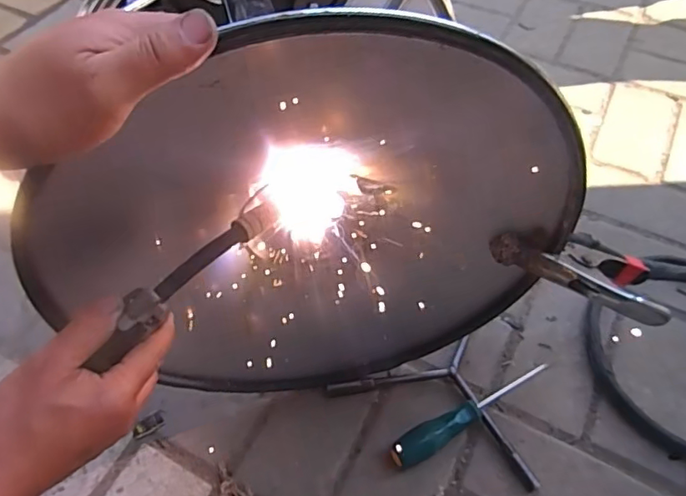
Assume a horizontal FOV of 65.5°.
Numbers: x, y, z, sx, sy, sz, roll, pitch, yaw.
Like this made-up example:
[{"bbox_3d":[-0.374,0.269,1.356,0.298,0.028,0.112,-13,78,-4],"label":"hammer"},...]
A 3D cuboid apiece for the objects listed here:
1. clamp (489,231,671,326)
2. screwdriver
[{"bbox_3d":[0.208,0.024,0.470,0.169,0.029,0.066,16,55,-14],"label":"clamp"},{"bbox_3d":[0.132,0.170,0.547,0.185,0.027,0.028,-25,59,-15],"label":"screwdriver"}]

